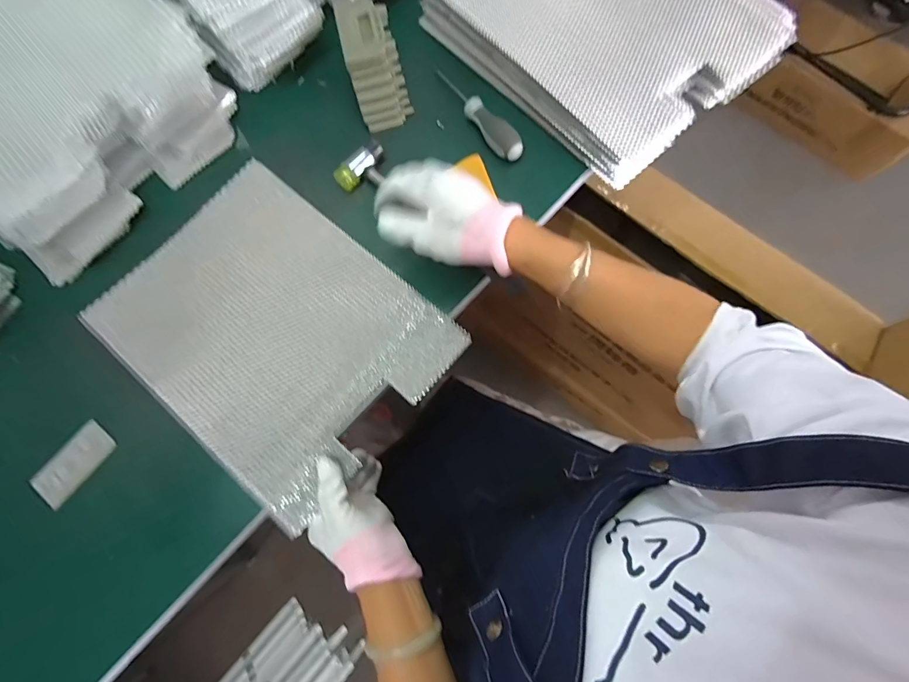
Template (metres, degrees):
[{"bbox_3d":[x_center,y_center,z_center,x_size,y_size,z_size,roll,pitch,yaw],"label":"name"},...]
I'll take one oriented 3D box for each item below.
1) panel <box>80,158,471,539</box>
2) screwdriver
[{"bbox_3d":[-0.187,-0.015,0.440,0.319,0.018,0.247,41,80,11],"label":"panel"},{"bbox_3d":[0.029,-0.266,0.490,0.030,0.023,0.151,-30,77,-6],"label":"screwdriver"}]

